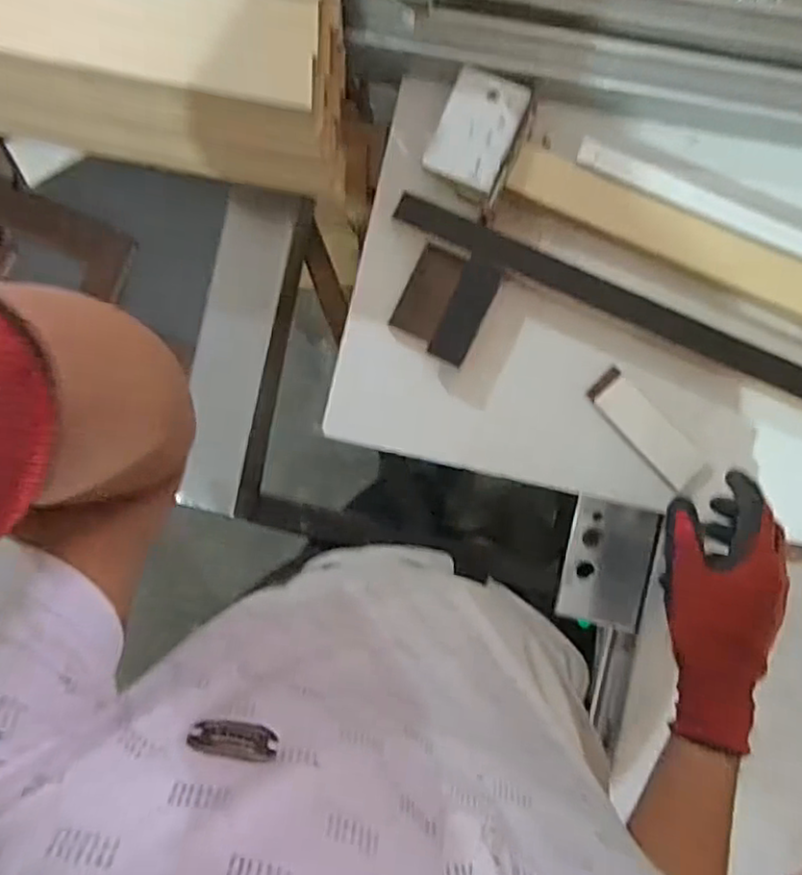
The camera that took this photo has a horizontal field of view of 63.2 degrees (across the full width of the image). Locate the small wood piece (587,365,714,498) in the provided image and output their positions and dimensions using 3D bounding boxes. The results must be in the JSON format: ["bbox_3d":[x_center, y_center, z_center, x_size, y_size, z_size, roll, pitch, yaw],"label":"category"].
[{"bbox_3d":[0.217,-0.005,0.570,0.036,0.004,0.124,-42,87,3],"label":"small wood piece"}]

